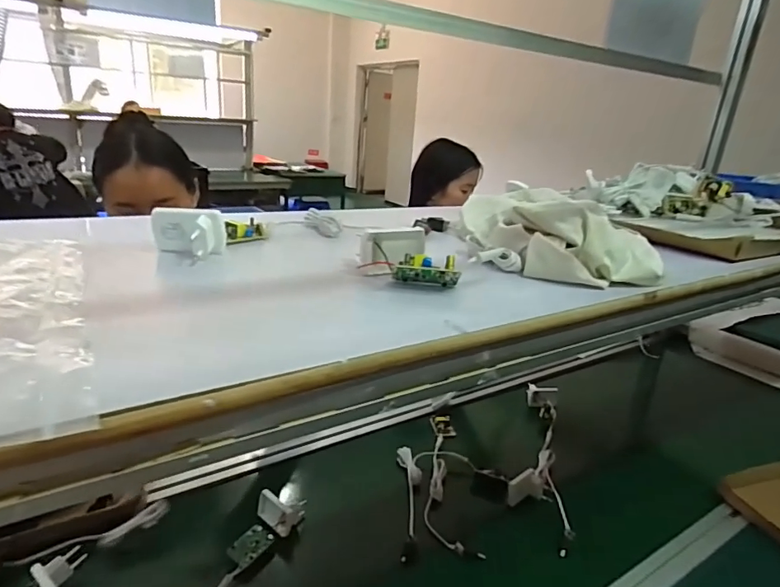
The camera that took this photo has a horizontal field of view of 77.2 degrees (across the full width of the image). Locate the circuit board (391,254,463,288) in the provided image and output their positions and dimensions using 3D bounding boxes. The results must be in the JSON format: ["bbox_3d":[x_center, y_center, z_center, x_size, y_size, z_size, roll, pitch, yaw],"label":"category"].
[{"bbox_3d":[0.030,-0.018,0.396,0.052,0.031,0.025,6,19,2],"label":"circuit board"}]

